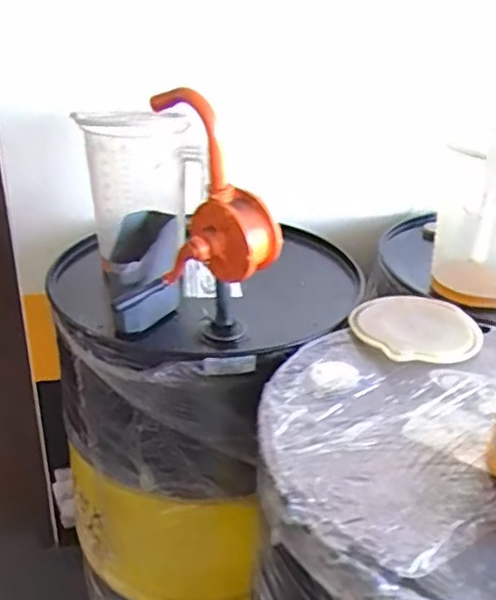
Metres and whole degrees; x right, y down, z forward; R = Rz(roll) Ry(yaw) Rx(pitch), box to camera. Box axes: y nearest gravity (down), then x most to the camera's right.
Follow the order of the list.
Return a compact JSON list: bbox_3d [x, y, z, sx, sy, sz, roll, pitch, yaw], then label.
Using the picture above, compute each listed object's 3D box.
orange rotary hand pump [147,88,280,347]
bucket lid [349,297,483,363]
[{"bbox_3d":[-0.041,-0.098,0.865,0.123,0.340,0.162,-9,28,-20],"label":"orange rotary hand pump"},{"bbox_3d":[0.260,0.041,0.989,0.189,0.026,0.189,1,26,0],"label":"bucket lid"}]

